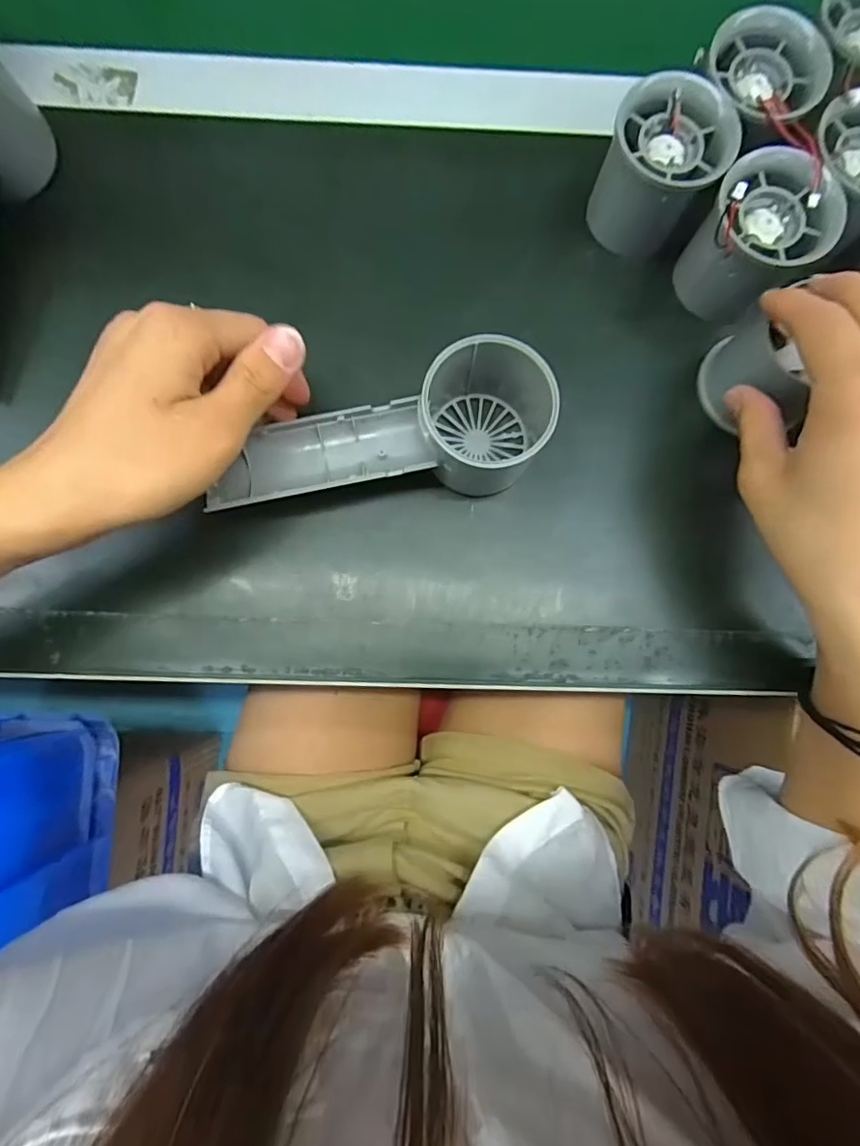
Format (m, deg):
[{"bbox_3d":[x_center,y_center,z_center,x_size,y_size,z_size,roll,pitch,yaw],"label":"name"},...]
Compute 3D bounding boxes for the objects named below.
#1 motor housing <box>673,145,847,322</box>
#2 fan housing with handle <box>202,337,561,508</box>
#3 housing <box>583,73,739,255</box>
[{"bbox_3d":[0.153,-0.156,0.262,0.052,0.052,0.049,0,82,-1],"label":"motor housing"},{"bbox_3d":[-0.022,-0.067,0.249,0.147,0.056,0.061,-5,82,-2],"label":"fan housing with handle"},{"bbox_3d":[0.109,-0.192,0.266,0.054,0.056,0.051,40,83,4],"label":"housing"}]

